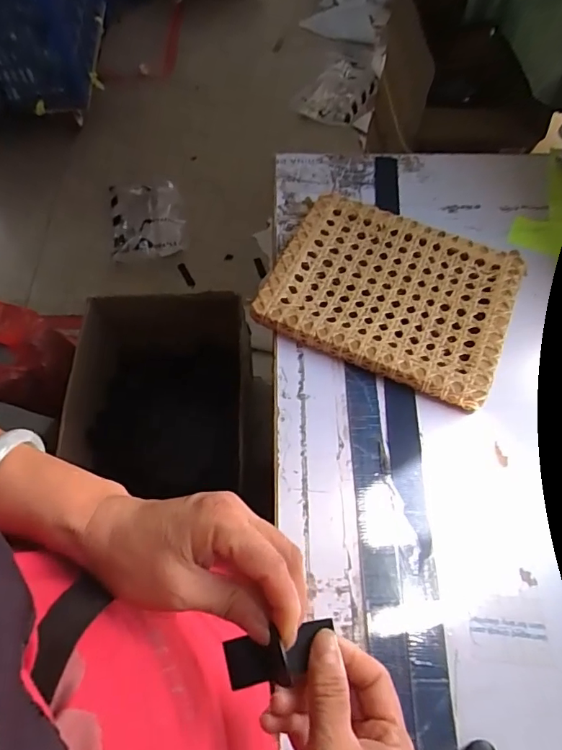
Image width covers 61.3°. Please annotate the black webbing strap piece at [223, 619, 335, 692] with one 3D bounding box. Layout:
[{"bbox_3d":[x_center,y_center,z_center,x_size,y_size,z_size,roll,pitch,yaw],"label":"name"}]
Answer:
[{"bbox_3d":[0.003,0.157,0.266,0.064,0.030,0.025,3,58,-28],"label":"black webbing strap piece"}]

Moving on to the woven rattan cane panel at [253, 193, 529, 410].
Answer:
[{"bbox_3d":[0.154,-0.116,0.659,0.310,0.033,0.256,23,64,13],"label":"woven rattan cane panel"}]

